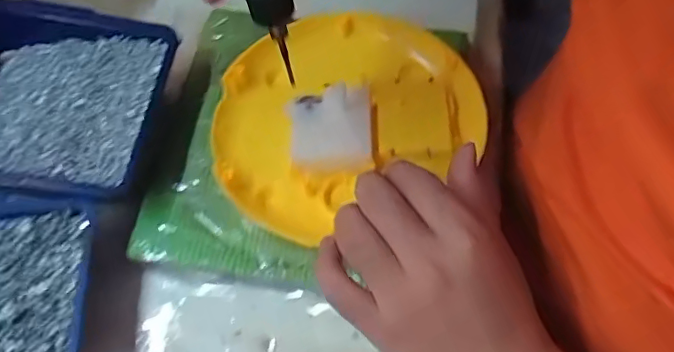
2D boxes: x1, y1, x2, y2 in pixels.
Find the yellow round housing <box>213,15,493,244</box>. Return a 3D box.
[{"bbox_3d":[0.000,-0.046,0.398,0.182,0.027,0.156,-26,62,-12],"label":"yellow round housing"}]

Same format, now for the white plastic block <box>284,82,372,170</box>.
[{"bbox_3d":[-0.004,-0.034,0.373,0.055,0.014,0.058,-8,60,-2],"label":"white plastic block"}]

